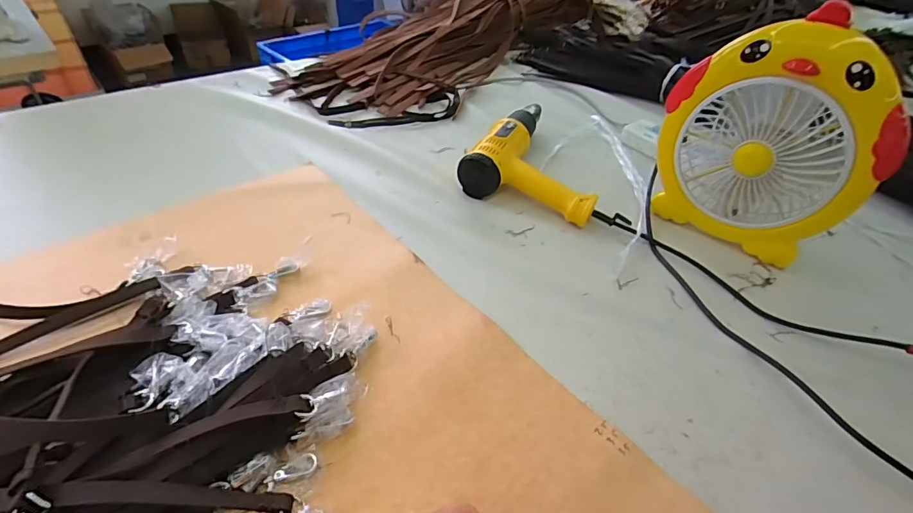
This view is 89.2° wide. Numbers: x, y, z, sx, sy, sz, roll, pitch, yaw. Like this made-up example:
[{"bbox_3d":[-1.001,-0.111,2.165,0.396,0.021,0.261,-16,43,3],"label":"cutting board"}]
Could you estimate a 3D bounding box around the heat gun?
[{"bbox_3d":[0.151,-0.163,0.740,0.199,0.066,0.264,22,44,19],"label":"heat gun"}]

